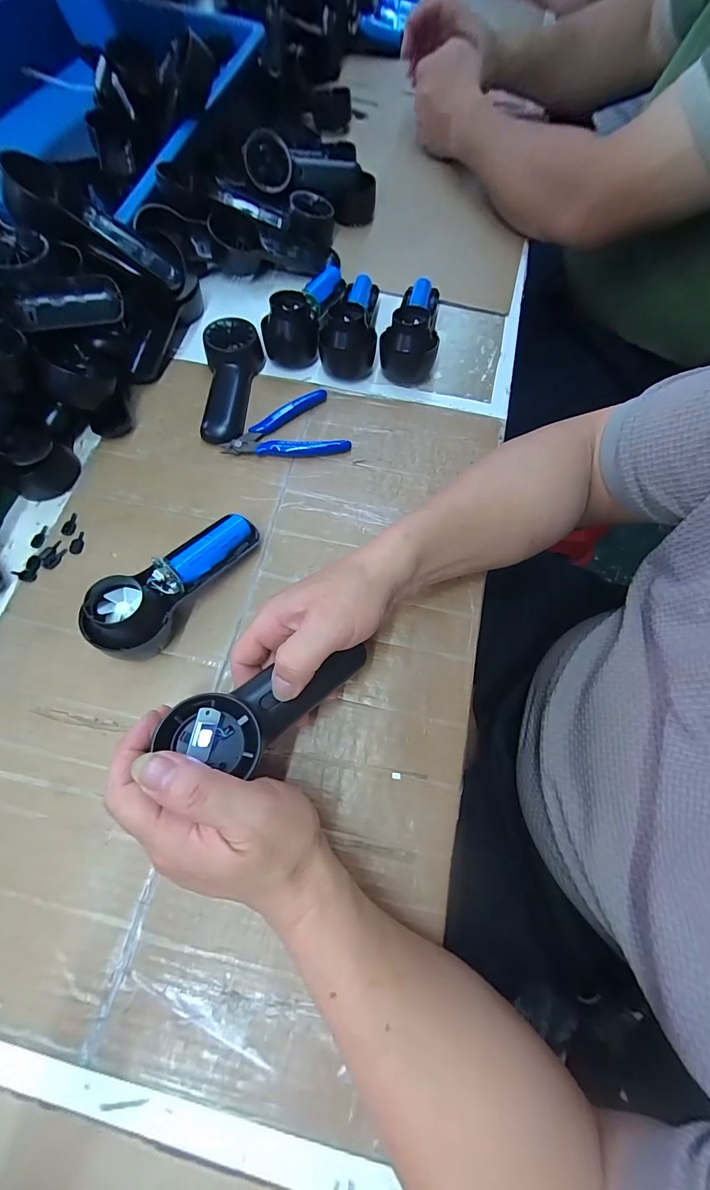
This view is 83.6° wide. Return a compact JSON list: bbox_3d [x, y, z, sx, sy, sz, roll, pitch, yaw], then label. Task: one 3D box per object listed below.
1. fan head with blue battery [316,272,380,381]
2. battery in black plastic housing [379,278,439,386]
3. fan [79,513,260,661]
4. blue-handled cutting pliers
[{"bbox_3d":[-0.006,-0.307,0.437,0.059,0.054,0.145,3,68,0],"label":"fan head with blue battery"},{"bbox_3d":[0.062,-0.304,0.431,0.059,0.058,0.141,7,68,1],"label":"battery in black plastic housing"},{"bbox_3d":[-0.140,-0.016,0.315,0.047,0.060,0.147,33,71,11],"label":"fan"},{"bbox_3d":[-0.071,-0.157,0.396,0.116,0.014,0.073,-23,70,-10],"label":"blue-handled cutting pliers"}]

